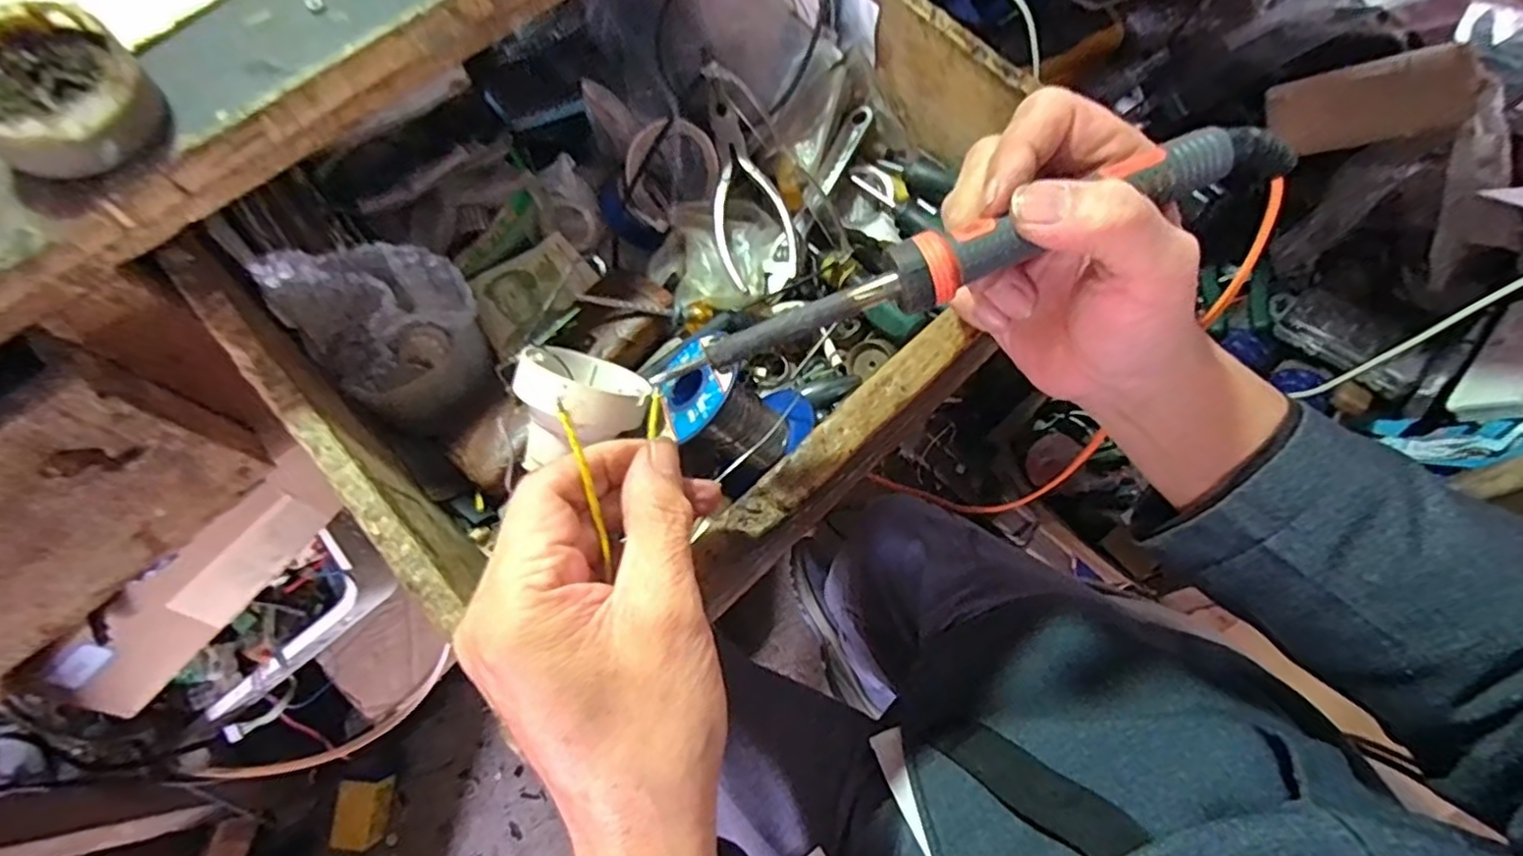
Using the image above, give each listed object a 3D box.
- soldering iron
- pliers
[{"bbox_3d":[0.075,-0.060,0.242,0.231,0.020,0.021,-21,74,3],"label":"soldering iron"},{"bbox_3d":[-0.012,-0.146,0.414,0.046,0.016,0.122,-14,86,-5],"label":"pliers"}]

